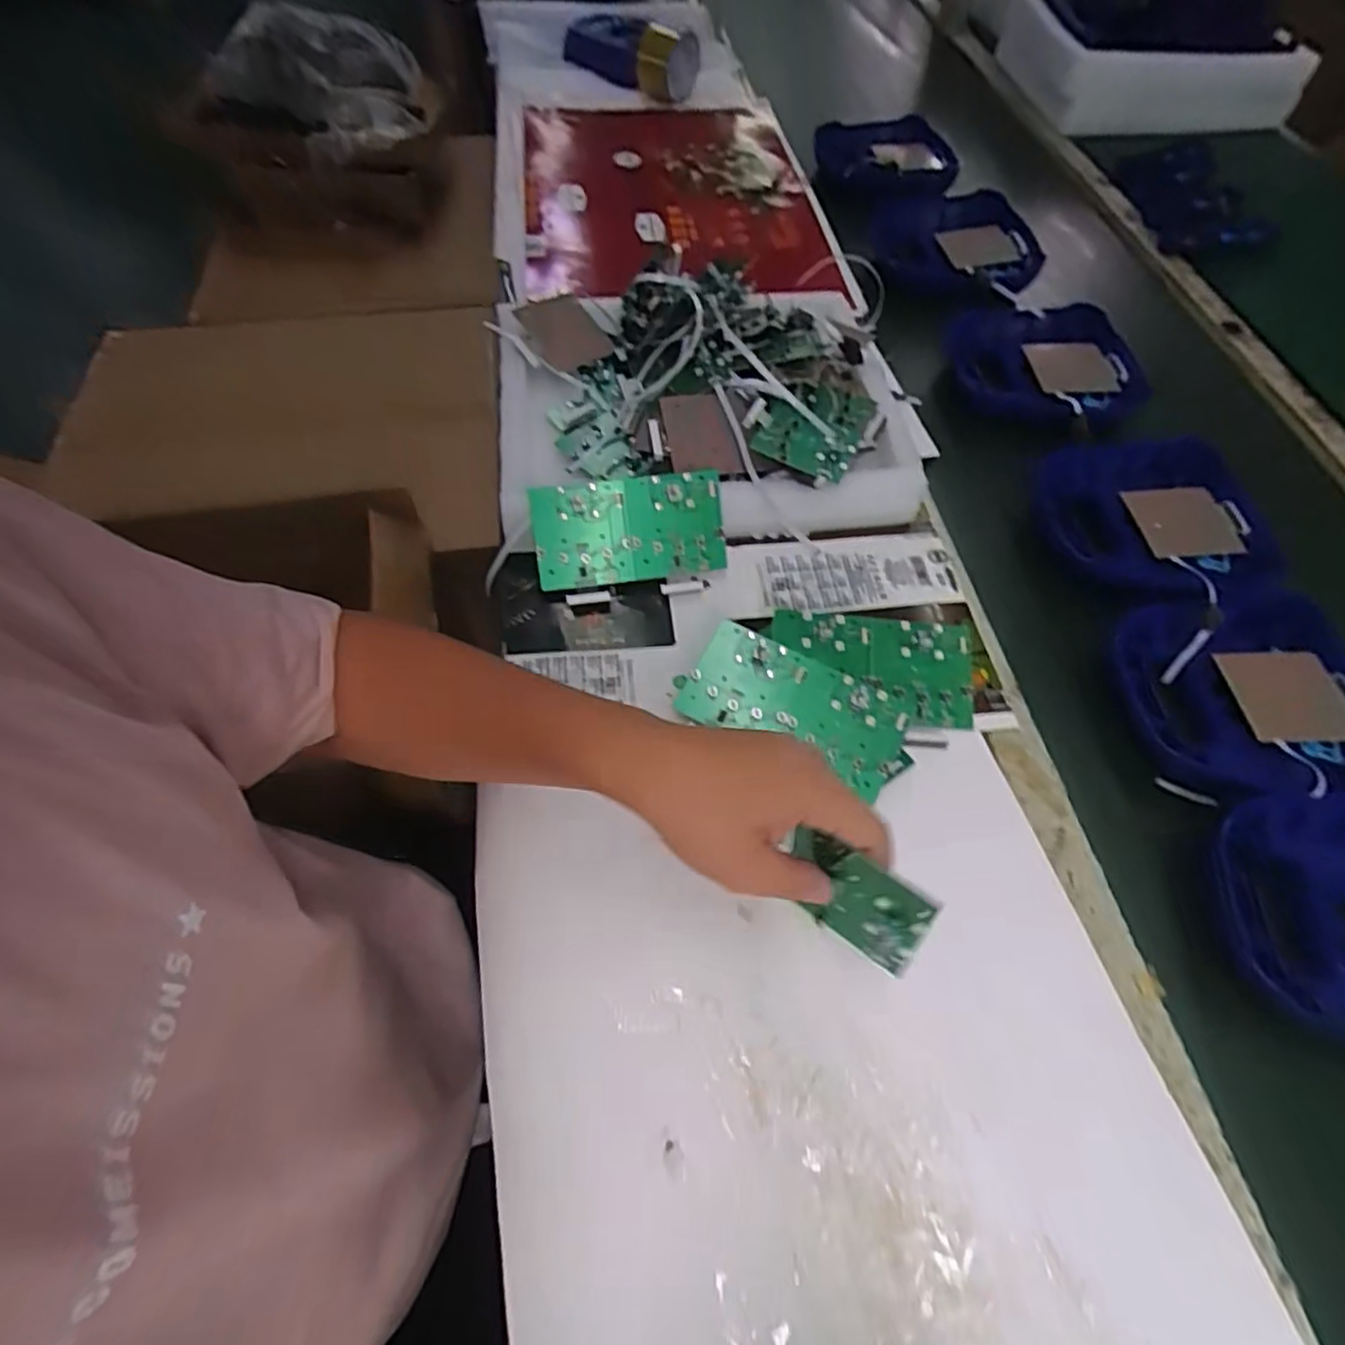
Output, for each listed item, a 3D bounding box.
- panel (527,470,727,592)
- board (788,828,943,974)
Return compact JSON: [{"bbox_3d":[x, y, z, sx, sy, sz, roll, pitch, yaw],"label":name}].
[{"bbox_3d":[-0.034,-0.113,0.553,0.149,0.007,0.080,-7,98,-6],"label":"panel"},{"bbox_3d":[0.097,0.125,0.372,0.075,0.071,0.009,29,48,28],"label":"board"}]

